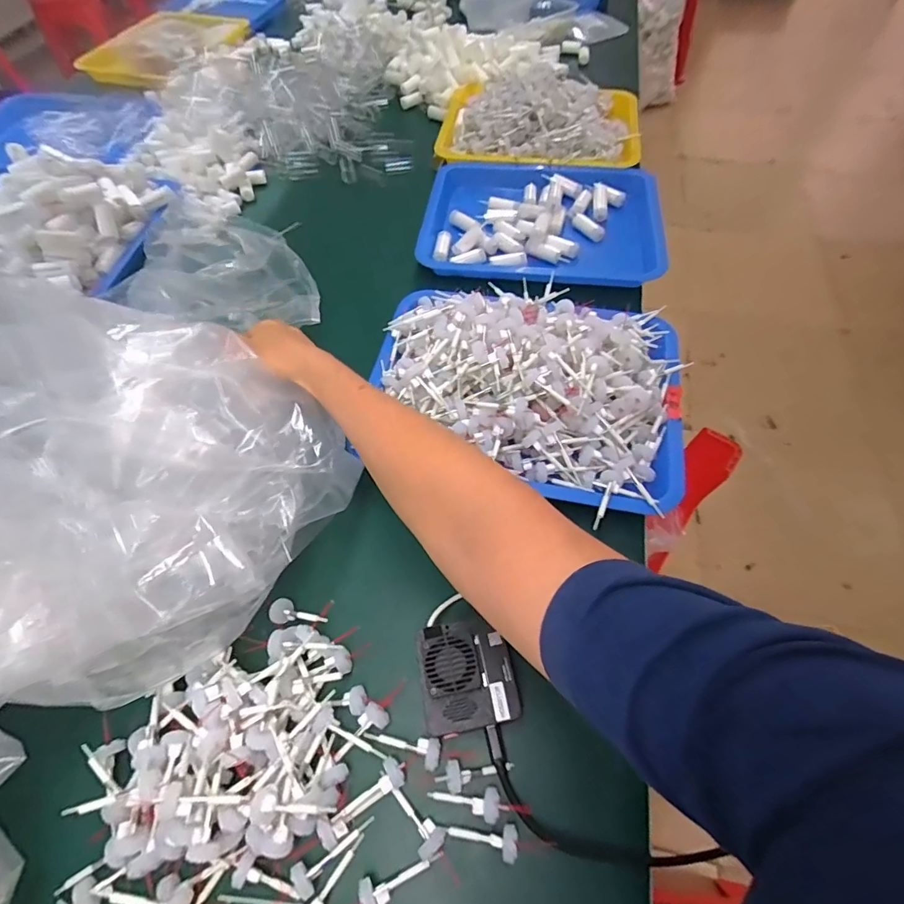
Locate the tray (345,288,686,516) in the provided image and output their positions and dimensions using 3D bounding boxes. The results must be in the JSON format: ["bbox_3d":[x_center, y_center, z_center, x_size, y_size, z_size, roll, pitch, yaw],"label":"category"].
[{"bbox_3d":[0.076,-0.085,0.479,0.326,0.083,0.246,11,57,8],"label":"tray"}]

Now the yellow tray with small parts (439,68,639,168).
[{"bbox_3d":[0.152,-0.582,0.792,0.334,0.068,0.276,5,56,4],"label":"yellow tray with small parts"}]

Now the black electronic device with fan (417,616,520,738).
[{"bbox_3d":[0.010,0.172,0.363,0.073,0.040,0.078,-8,56,-5],"label":"black electronic device with fan"}]

